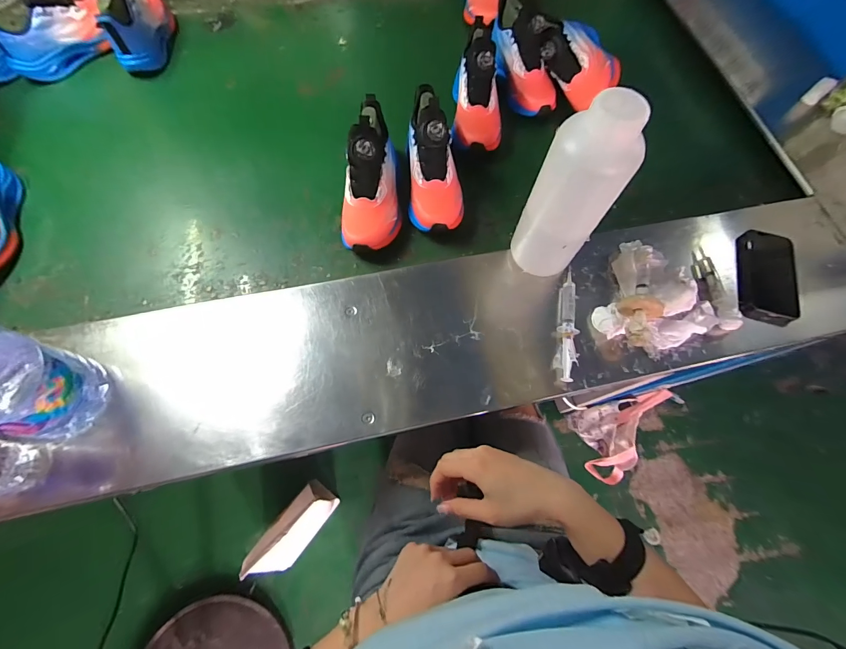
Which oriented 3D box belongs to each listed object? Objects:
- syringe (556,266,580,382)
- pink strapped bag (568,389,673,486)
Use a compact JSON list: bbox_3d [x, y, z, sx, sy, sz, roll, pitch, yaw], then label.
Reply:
[{"bbox_3d":[0.210,-0.004,0.523,0.023,0.020,0.175,11,68,2],"label":"syringe"},{"bbox_3d":[0.533,0.311,0.967,0.113,0.310,0.209,-7,69,-5],"label":"pink strapped bag"}]

